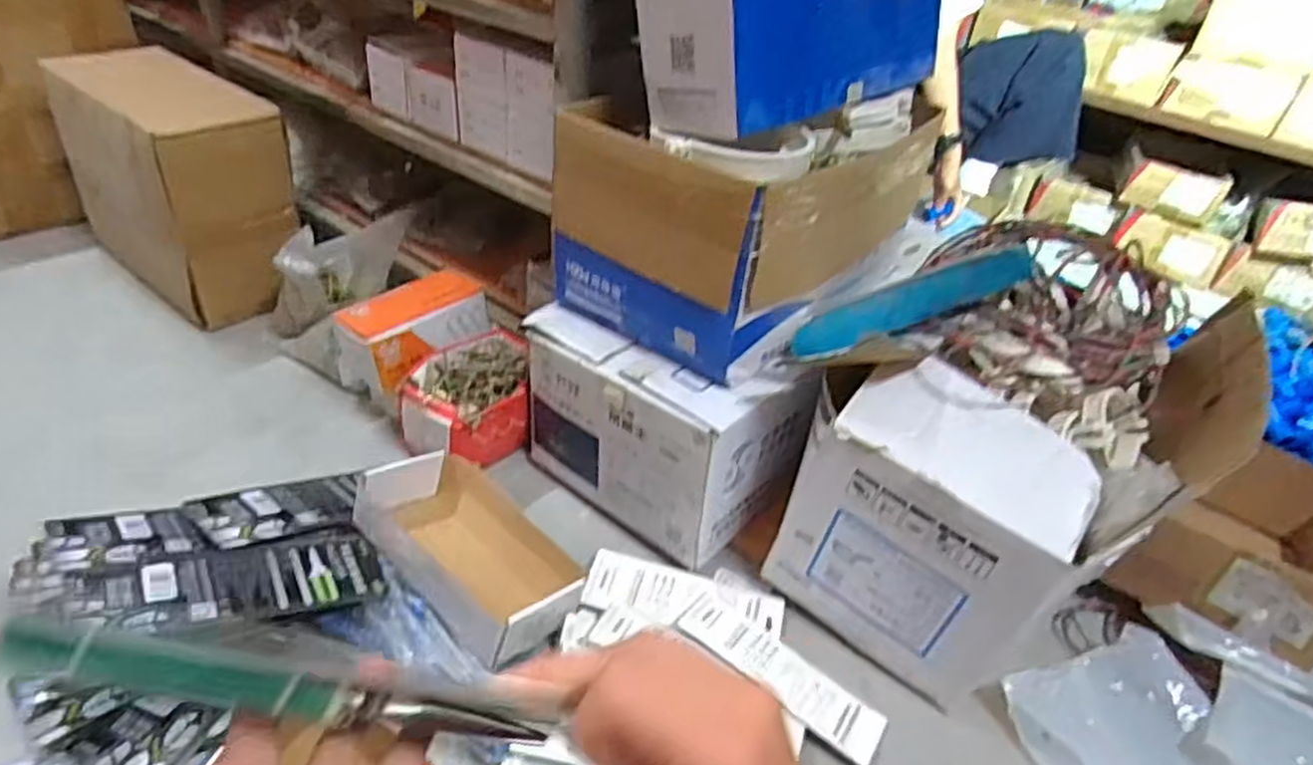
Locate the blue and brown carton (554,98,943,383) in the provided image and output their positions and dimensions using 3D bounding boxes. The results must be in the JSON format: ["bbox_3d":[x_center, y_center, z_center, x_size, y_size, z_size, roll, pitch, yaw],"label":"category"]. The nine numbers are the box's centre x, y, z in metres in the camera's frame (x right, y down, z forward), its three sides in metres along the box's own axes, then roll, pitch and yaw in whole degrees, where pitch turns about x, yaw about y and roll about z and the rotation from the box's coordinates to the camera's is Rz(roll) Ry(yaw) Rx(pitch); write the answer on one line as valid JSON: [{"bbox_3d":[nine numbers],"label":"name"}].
[{"bbox_3d":[0.107,-0.207,0.926,0.275,0.230,0.381,34,44,31],"label":"blue and brown carton"}]

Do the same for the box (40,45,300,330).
[{"bbox_3d":[-0.800,-0.328,1.279,0.400,0.364,0.198,30,42,28],"label":"box"}]

